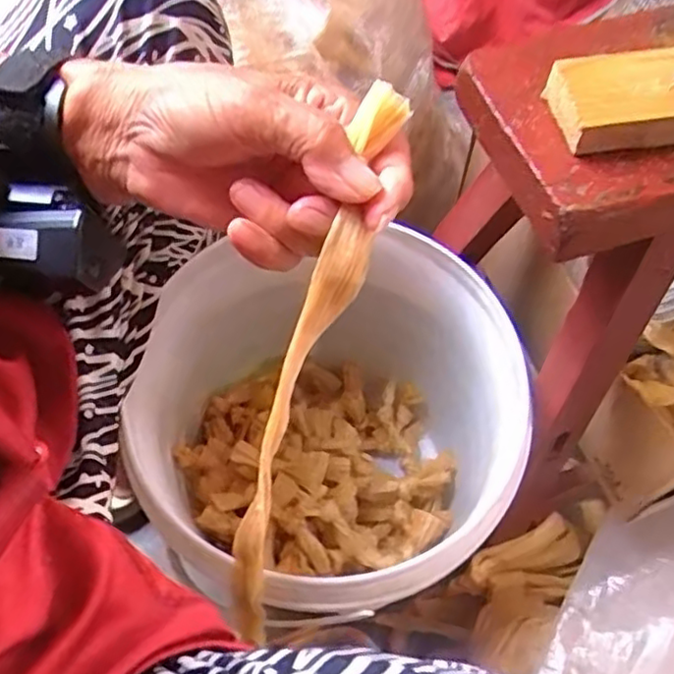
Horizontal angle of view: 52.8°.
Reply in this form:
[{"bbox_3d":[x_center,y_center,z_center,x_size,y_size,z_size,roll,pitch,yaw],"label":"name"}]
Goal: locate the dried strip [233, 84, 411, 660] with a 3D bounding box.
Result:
[{"bbox_3d":[-0.021,0.041,0.318,0.028,0.305,0.039,24,28,12],"label":"dried strip"}]

